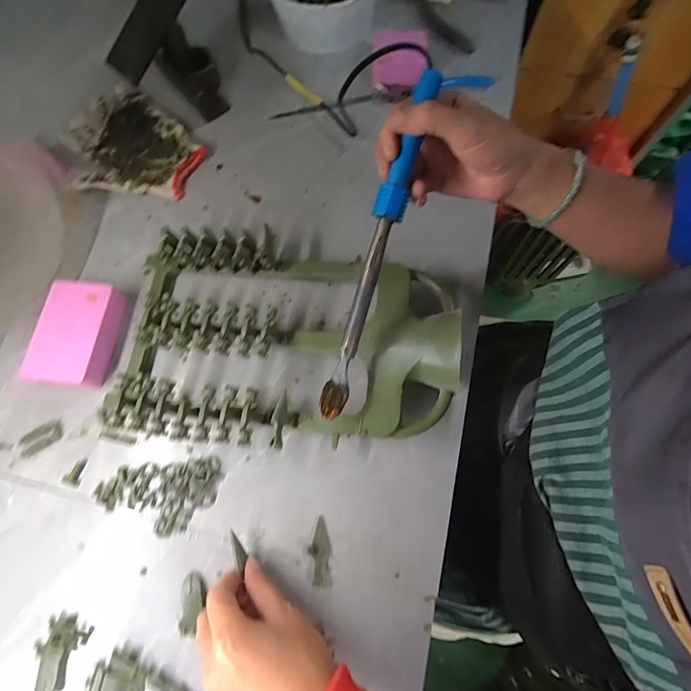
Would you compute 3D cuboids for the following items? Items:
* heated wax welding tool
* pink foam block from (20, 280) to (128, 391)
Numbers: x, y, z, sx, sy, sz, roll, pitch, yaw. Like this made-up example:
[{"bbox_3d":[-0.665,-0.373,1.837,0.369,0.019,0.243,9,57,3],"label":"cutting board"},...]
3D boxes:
[{"bbox_3d":[0.025,-0.073,0.326,0.023,0.018,0.281,18,102,7],"label":"heated wax welding tool"},{"bbox_3d":[-0.280,-0.011,0.422,0.076,0.033,0.110,2,72,2],"label":"pink foam block"}]

